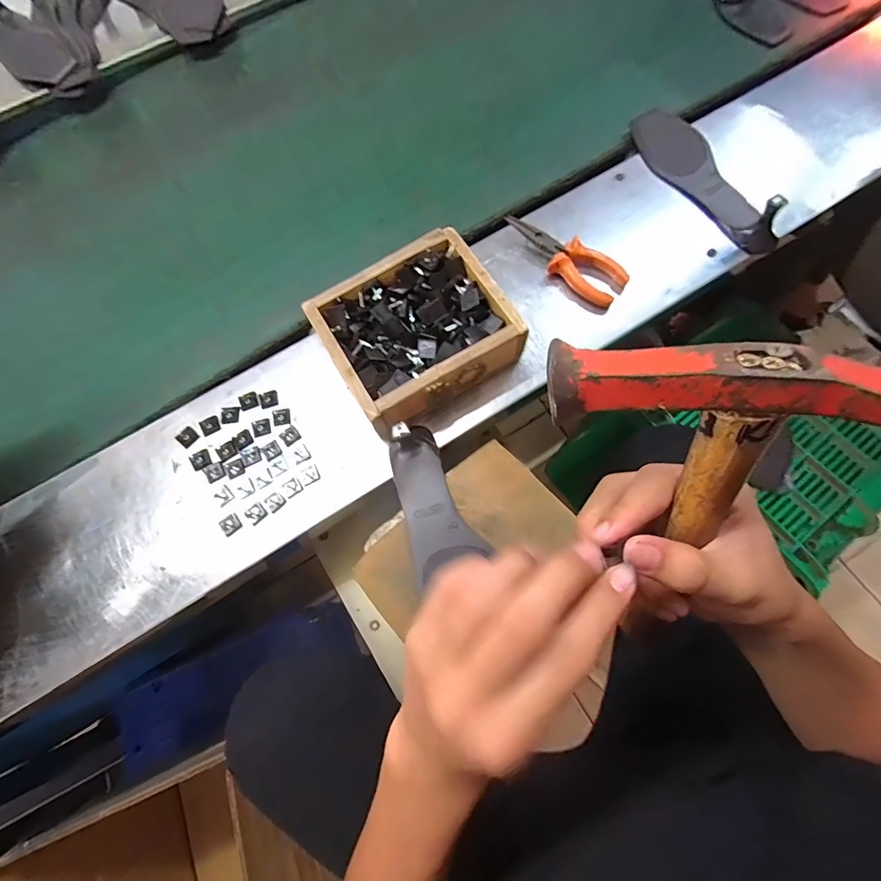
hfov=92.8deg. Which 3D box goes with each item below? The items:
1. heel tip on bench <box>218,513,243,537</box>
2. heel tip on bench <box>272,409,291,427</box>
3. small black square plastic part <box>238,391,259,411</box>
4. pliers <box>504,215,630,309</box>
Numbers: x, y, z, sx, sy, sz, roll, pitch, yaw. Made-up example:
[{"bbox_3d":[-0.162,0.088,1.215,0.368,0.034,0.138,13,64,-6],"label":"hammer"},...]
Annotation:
[{"bbox_3d":[-0.207,0.083,0.415,0.018,0.004,0.018,-38,75,-9],"label":"heel tip on bench"},{"bbox_3d":[-0.168,-0.025,0.442,0.017,0.004,0.018,-15,72,-2],"label":"heel tip on bench"},{"bbox_3d":[-0.208,-0.044,0.454,0.019,0.006,0.019,-23,73,-4],"label":"small black square plastic part"},{"bbox_3d":[0.141,-0.213,0.486,0.151,0.026,0.053,37,75,14],"label":"pliers"}]

